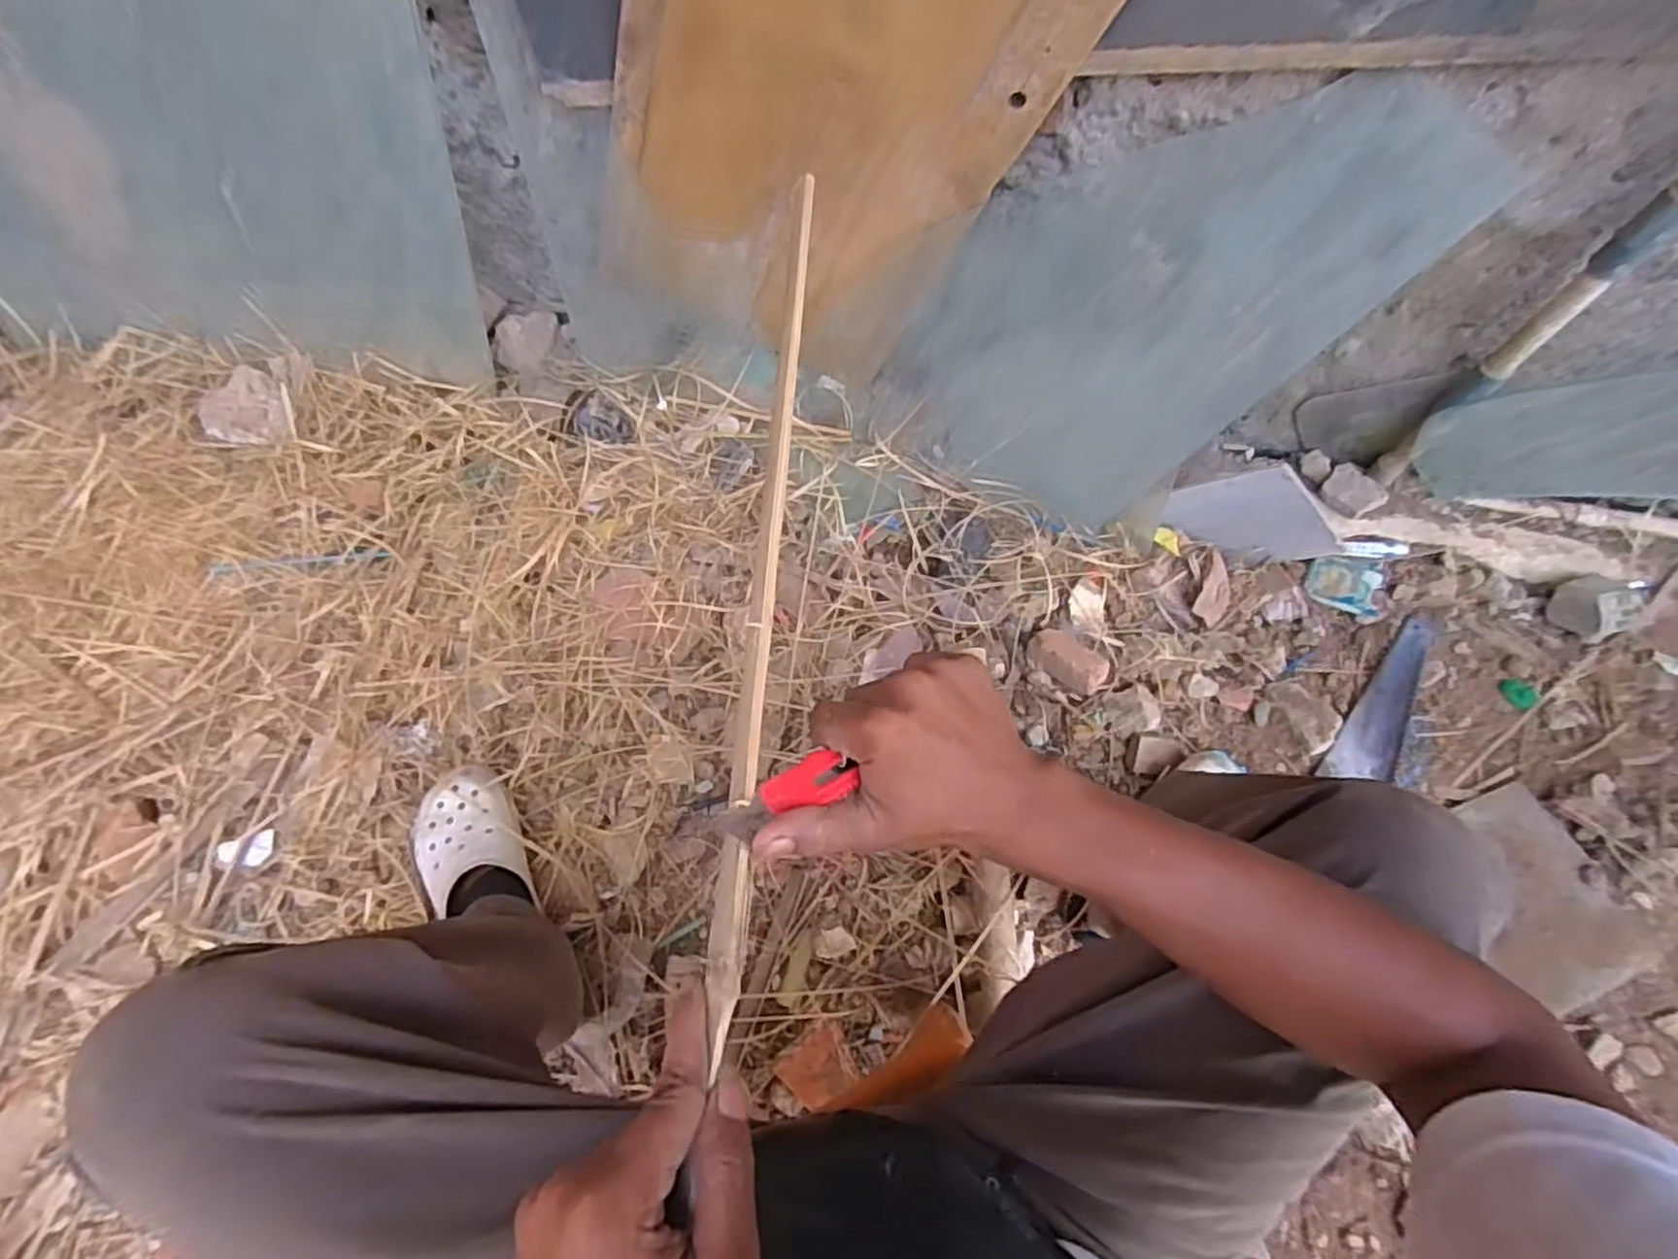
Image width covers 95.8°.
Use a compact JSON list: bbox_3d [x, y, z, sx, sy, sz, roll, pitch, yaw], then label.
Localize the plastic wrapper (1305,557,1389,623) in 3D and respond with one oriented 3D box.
[{"bbox_3d":[0.671,-0.059,1.001,0.098,0.018,0.079,22,82,14],"label":"plastic wrapper"}]

